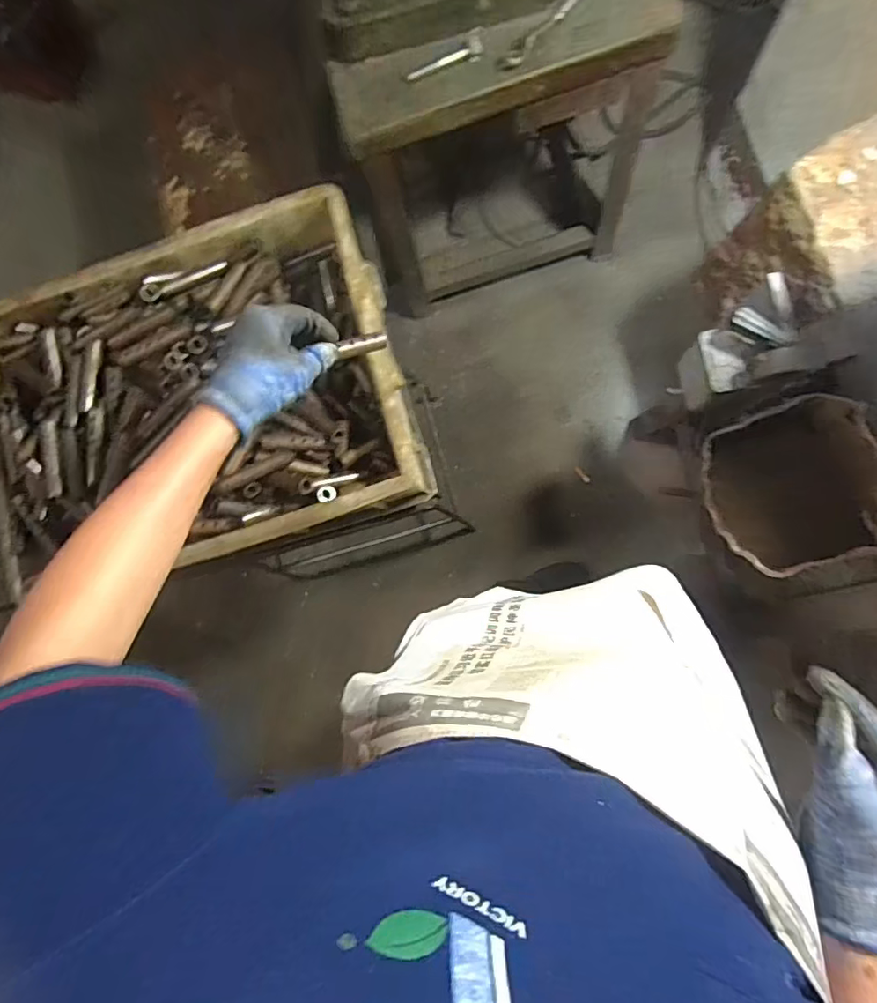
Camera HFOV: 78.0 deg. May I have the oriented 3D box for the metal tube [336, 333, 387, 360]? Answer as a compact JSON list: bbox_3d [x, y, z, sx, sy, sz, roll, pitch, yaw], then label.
[{"bbox_3d":[-0.068,-0.139,0.481,0.046,0.013,0.012,-20,82,-17],"label":"metal tube"}]

